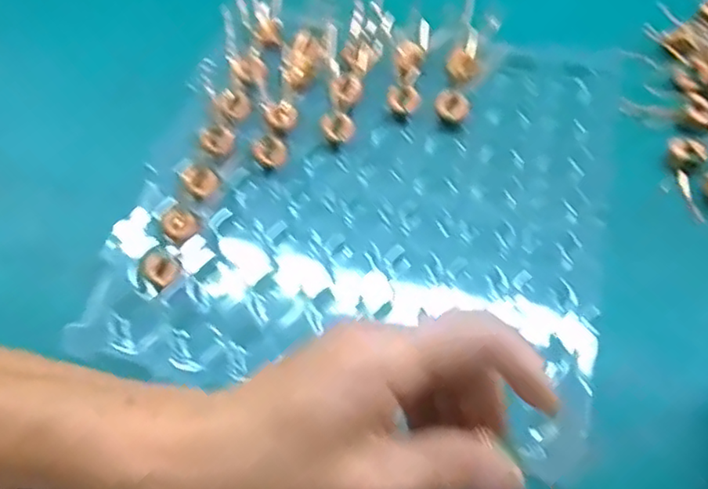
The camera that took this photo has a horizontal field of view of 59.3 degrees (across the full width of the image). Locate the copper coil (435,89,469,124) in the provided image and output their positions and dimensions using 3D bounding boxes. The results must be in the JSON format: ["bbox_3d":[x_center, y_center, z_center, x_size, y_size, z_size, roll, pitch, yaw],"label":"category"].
[{"bbox_3d":[0.067,-0.094,0.417,0.020,0.005,0.022,-1,64,3],"label":"copper coil"}]

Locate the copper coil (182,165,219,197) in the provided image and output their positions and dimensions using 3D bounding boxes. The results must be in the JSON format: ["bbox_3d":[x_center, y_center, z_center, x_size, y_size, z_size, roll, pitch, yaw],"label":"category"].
[{"bbox_3d":[-0.100,-0.043,0.403,0.020,0.011,0.019,-1,64,3],"label":"copper coil"}]

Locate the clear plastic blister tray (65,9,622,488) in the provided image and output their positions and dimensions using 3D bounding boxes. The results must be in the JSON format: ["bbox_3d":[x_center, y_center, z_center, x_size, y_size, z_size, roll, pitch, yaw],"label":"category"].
[{"bbox_3d":[0.009,-0.033,0.388,0.286,0.020,0.268,12,65,9],"label":"clear plastic blister tray"}]

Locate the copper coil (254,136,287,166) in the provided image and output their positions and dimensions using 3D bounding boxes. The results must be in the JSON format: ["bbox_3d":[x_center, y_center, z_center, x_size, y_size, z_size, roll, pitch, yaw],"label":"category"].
[{"bbox_3d":[-0.055,-0.061,0.410,0.020,0.008,0.018,-18,64,-6],"label":"copper coil"}]

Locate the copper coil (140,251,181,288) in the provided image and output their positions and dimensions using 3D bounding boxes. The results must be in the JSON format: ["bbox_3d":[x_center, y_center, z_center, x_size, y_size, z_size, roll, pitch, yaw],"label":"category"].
[{"bbox_3d":[-0.118,0.015,0.378,0.020,0.007,0.022,-1,64,3],"label":"copper coil"}]

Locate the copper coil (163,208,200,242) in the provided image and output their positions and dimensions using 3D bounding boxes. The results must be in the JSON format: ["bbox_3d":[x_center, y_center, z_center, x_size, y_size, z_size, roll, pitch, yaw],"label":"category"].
[{"bbox_3d":[-0.108,-0.011,0.388,0.019,0.011,0.018,-1,64,3],"label":"copper coil"}]

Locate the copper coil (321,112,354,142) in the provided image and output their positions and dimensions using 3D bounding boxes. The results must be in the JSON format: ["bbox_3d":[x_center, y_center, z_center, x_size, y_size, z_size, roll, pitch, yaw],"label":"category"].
[{"bbox_3d":[-0.011,-0.079,0.418,0.021,0.004,0.020,-1,64,3],"label":"copper coil"}]

